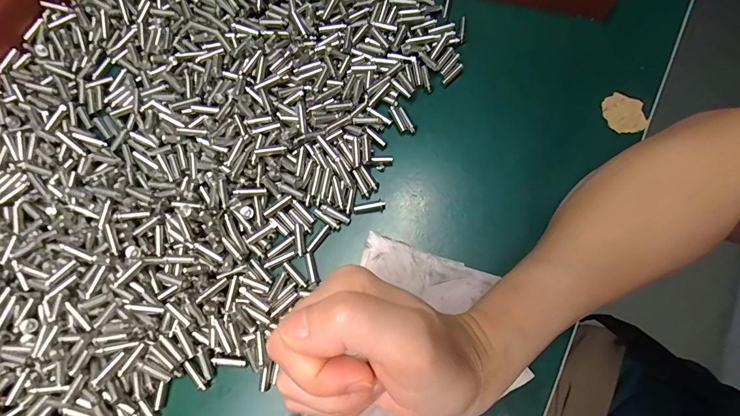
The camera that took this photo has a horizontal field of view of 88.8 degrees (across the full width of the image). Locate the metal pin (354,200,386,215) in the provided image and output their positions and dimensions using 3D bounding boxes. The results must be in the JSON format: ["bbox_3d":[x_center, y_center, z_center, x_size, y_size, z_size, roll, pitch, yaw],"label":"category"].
[{"bbox_3d":[0.000,0.000,0.248,0.021,0.005,0.007,-12,73,10],"label":"metal pin"}]

